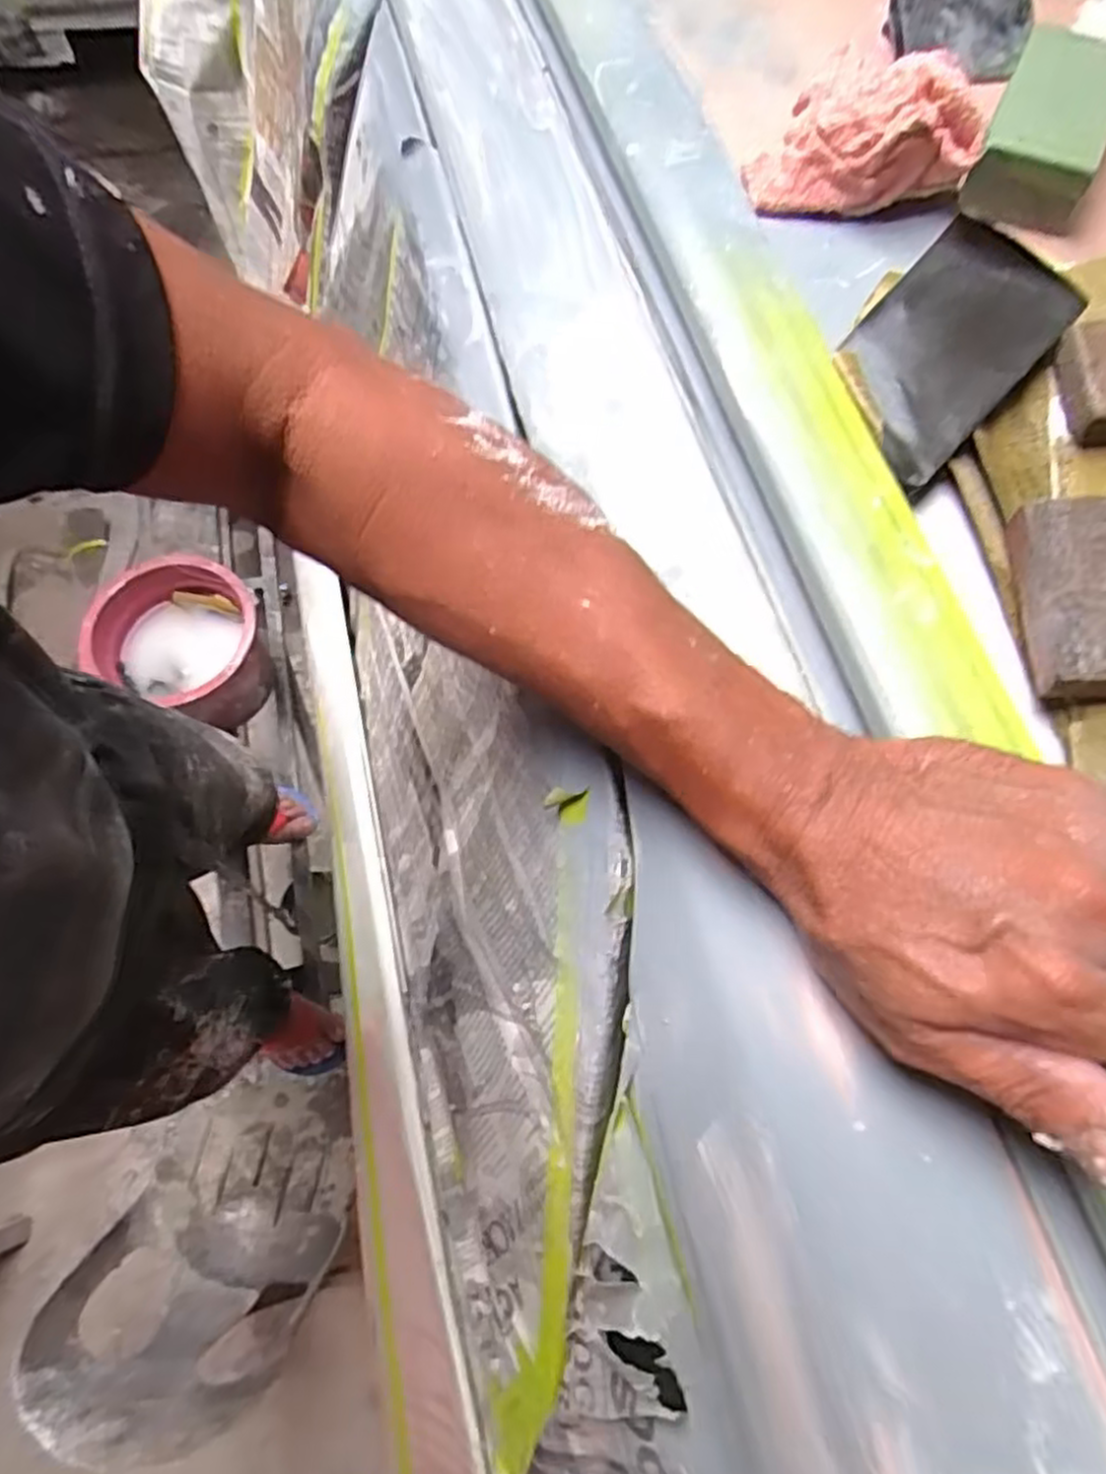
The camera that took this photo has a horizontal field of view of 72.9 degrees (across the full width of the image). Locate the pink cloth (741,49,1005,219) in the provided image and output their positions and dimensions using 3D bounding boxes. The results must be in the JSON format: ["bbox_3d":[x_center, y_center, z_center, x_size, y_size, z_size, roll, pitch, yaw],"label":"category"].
[{"bbox_3d":[0.155,-0.298,0.366,0.100,0.056,0.068,24,71,7],"label":"pink cloth"}]

